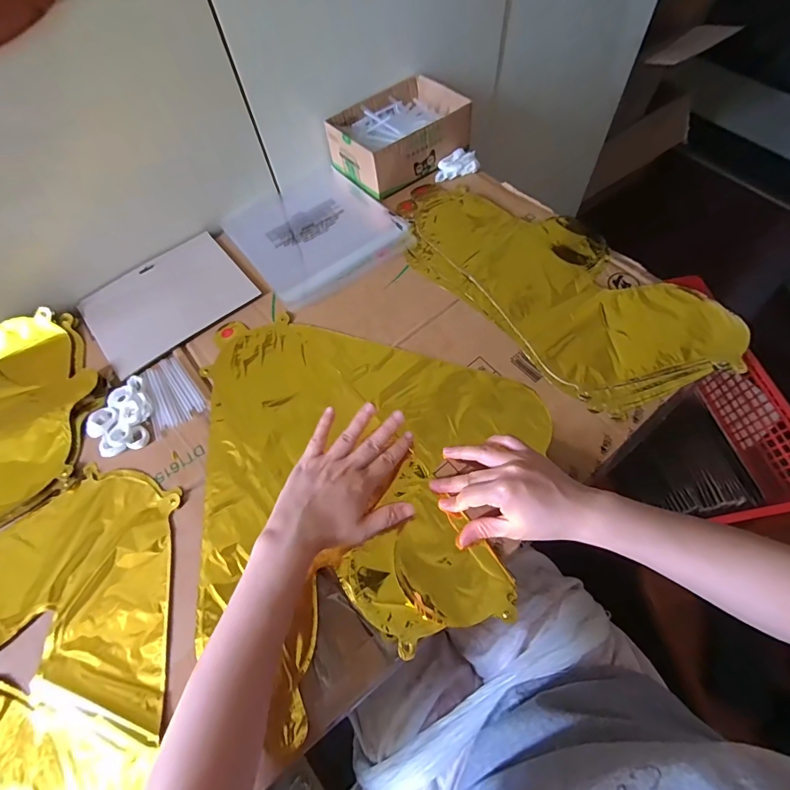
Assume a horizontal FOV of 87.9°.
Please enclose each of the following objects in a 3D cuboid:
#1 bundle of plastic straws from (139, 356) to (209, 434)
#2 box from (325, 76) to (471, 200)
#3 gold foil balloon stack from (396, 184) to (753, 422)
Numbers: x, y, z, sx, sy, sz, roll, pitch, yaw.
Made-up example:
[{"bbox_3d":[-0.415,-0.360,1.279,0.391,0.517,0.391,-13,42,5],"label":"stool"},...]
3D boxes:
[{"bbox_3d":[-0.257,-0.006,0.469,0.055,0.010,0.090,-29,64,-11],"label":"bundle of plastic straws"},{"bbox_3d":[0.006,-0.400,0.635,0.194,0.069,0.144,-35,65,-14],"label":"box"},{"bbox_3d":[0.181,-0.152,0.506,0.200,0.021,0.424,-38,66,-15],"label":"gold foil balloon stack"}]

